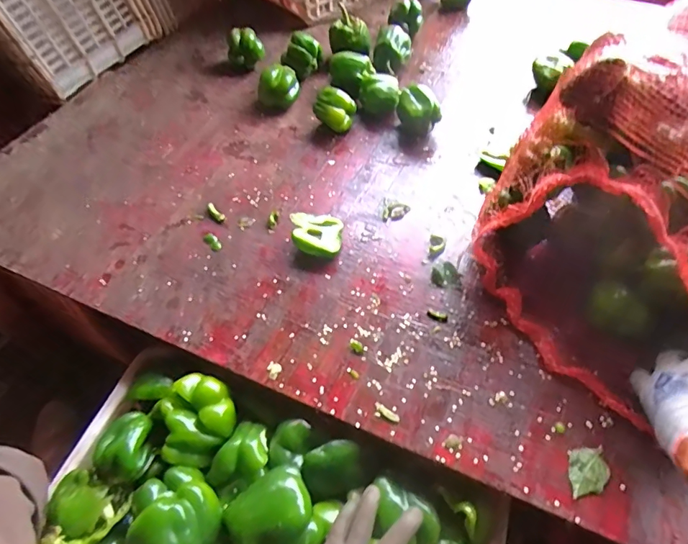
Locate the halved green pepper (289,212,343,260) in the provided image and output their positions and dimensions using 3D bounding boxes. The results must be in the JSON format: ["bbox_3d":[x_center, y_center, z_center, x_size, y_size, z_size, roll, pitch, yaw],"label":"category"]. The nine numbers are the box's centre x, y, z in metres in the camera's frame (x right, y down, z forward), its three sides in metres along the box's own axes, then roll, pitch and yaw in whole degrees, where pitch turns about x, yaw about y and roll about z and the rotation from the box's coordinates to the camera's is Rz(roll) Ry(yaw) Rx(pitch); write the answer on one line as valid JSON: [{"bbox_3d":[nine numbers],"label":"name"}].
[{"bbox_3d":[-0.042,-0.055,0.673,0.079,0.032,0.068,5,54,7],"label":"halved green pepper"}]

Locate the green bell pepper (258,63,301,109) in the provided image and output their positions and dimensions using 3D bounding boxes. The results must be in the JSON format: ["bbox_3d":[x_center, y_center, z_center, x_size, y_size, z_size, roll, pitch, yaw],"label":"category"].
[{"bbox_3d":[-0.126,-0.349,0.877,0.082,0.066,0.080,-10,53,-5],"label":"green bell pepper"}]

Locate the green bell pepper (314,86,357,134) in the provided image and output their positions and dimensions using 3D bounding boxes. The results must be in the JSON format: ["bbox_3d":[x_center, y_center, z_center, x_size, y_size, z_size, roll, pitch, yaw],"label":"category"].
[{"bbox_3d":[-0.015,-0.291,0.825,0.058,0.070,0.064,27,59,21],"label":"green bell pepper"}]

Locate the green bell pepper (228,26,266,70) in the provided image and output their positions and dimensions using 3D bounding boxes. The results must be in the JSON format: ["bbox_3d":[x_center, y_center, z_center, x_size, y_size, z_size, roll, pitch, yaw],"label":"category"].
[{"bbox_3d":[-0.207,-0.468,0.964,0.068,0.083,0.052,27,59,21],"label":"green bell pepper"}]

